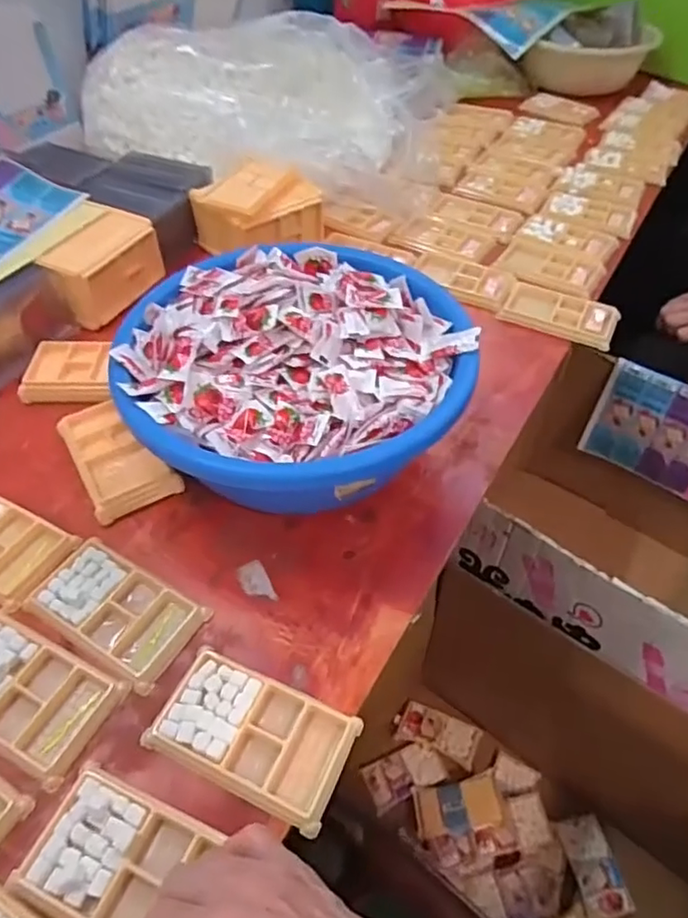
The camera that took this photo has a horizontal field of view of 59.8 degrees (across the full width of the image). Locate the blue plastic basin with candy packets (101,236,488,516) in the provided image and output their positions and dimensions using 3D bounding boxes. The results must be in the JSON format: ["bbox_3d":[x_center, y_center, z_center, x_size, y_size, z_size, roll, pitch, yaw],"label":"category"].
[{"bbox_3d":[-0.045,-0.080,0.571,0.318,0.124,0.289,-2,49,-2],"label":"blue plastic basin with candy packets"}]

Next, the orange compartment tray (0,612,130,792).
[{"bbox_3d":[-0.240,0.172,0.445,0.136,0.010,0.078,22,53,17],"label":"orange compartment tray"}]

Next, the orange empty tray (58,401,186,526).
[{"bbox_3d":[-0.226,-0.004,0.597,0.078,0.022,0.138,-26,55,-21],"label":"orange empty tray"}]

